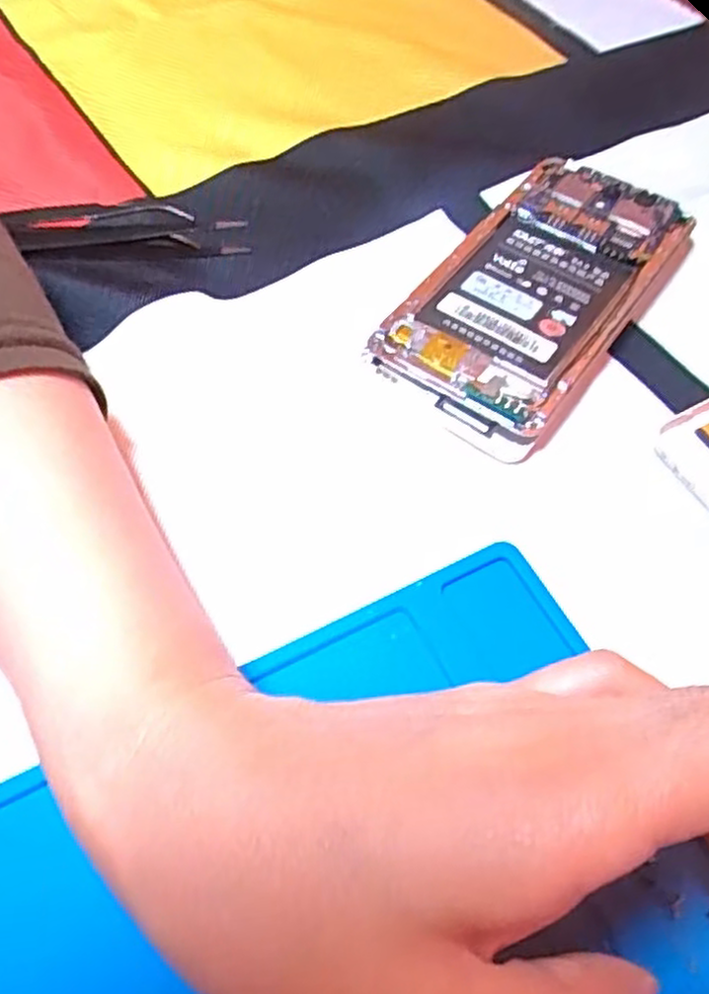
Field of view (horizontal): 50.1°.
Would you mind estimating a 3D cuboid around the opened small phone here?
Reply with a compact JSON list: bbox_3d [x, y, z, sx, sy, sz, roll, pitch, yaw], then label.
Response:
[{"bbox_3d":[0.071,-0.079,0.289,0.071,0.012,0.143,33,63,16],"label":"opened small phone"}]

